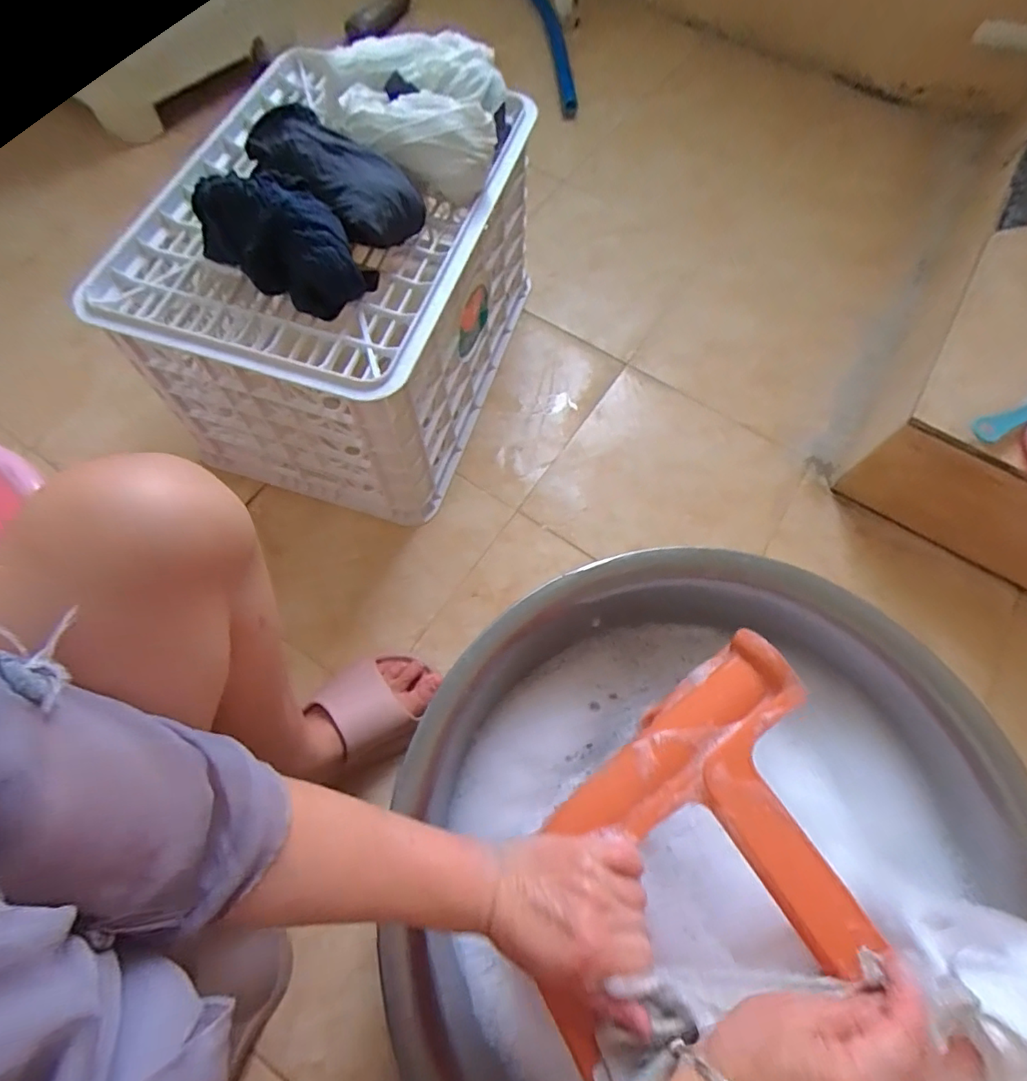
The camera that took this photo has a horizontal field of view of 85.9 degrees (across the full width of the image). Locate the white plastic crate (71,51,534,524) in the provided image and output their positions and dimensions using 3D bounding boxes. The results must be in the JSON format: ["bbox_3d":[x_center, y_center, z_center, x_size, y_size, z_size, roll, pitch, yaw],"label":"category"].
[{"bbox_3d":[-0.199,-0.299,0.691,0.341,0.273,0.427,16,68,4],"label":"white plastic crate"}]

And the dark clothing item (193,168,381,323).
[{"bbox_3d":[-0.215,-0.282,0.514,0.171,0.074,0.075,31,69,12],"label":"dark clothing item"}]

